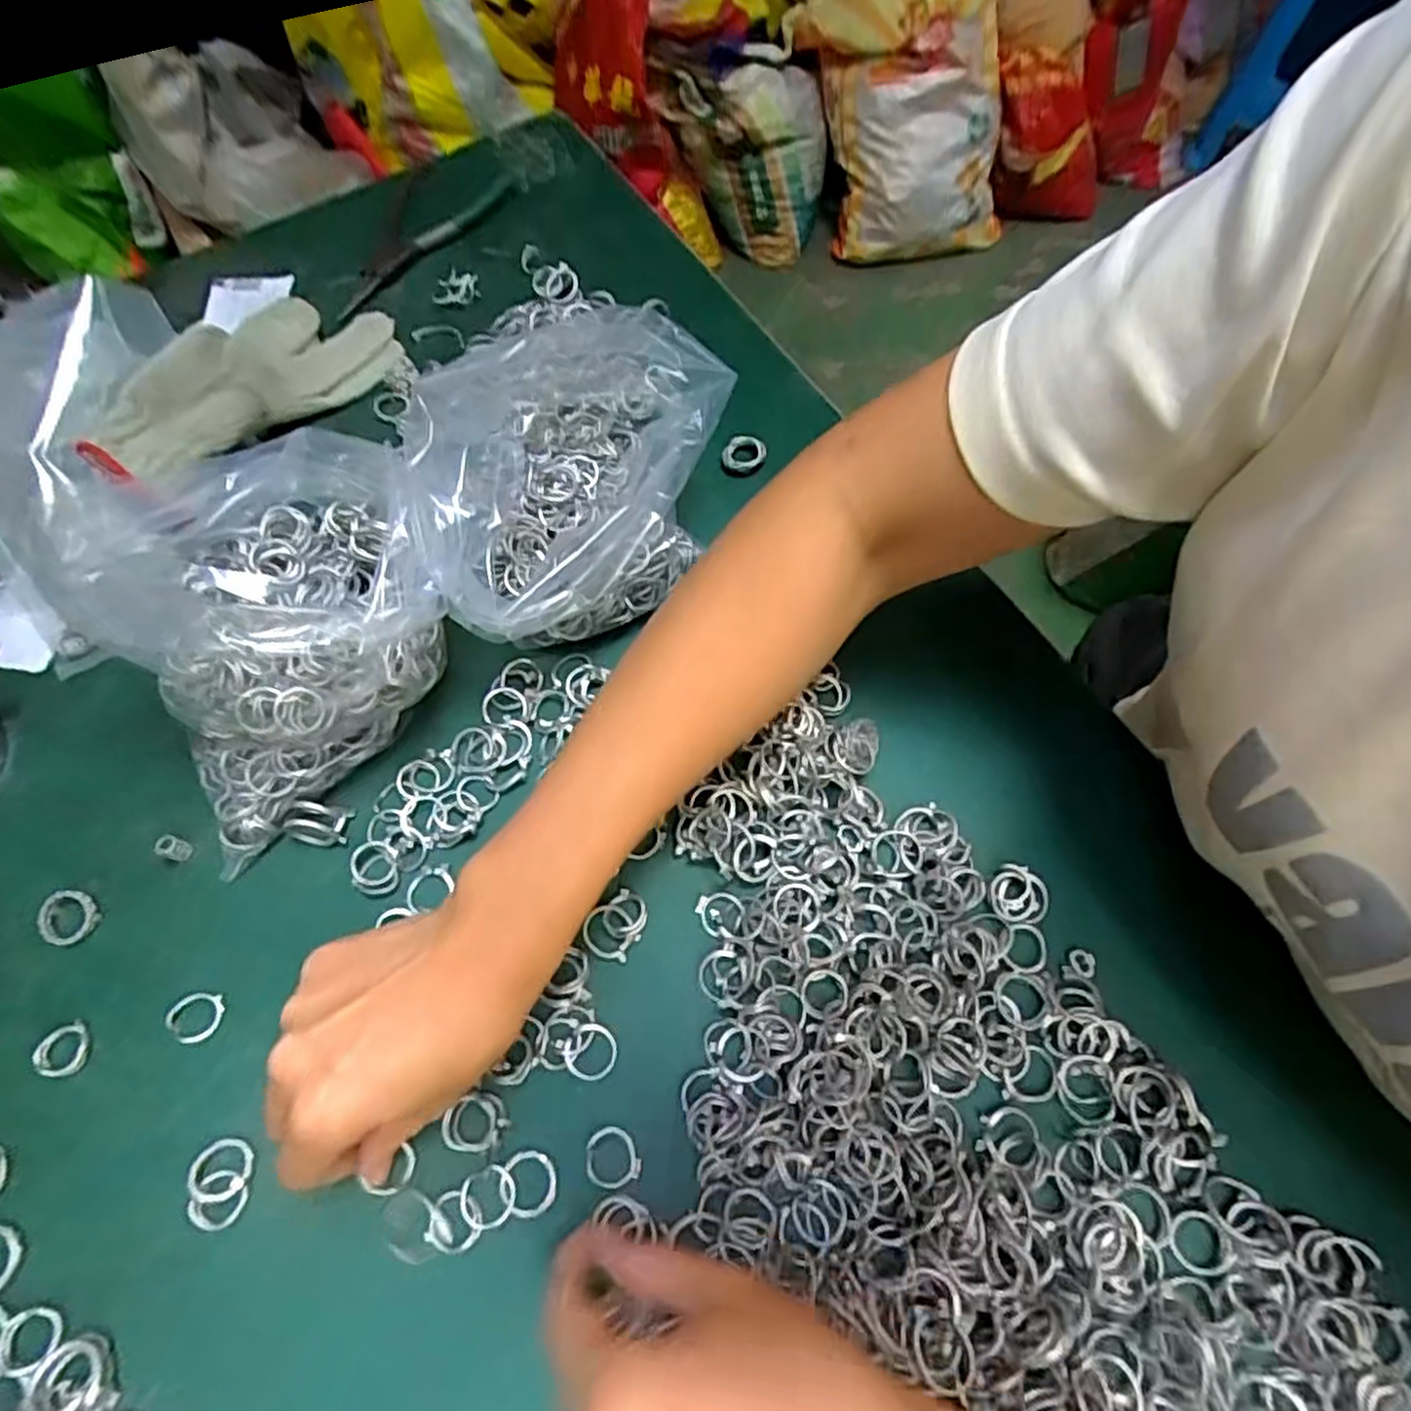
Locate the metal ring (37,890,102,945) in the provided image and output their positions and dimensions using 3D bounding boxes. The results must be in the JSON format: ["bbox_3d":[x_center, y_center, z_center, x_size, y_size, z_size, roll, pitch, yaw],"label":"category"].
[{"bbox_3d":[-0.293,0.097,0.358,0.023,0.009,0.023,-1,63,3],"label":"metal ring"}]

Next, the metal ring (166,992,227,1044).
[{"bbox_3d":[-0.222,0.135,0.338,0.024,0.004,0.021,3,63,5],"label":"metal ring"}]

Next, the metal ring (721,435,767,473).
[{"bbox_3d":[0.023,-0.147,0.453,0.025,0.009,0.021,-23,64,-8],"label":"metal ring"}]

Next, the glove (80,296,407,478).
[{"bbox_3d":[-0.276,-0.194,0.468,0.100,0.033,0.186,25,51,15],"label":"glove"}]

